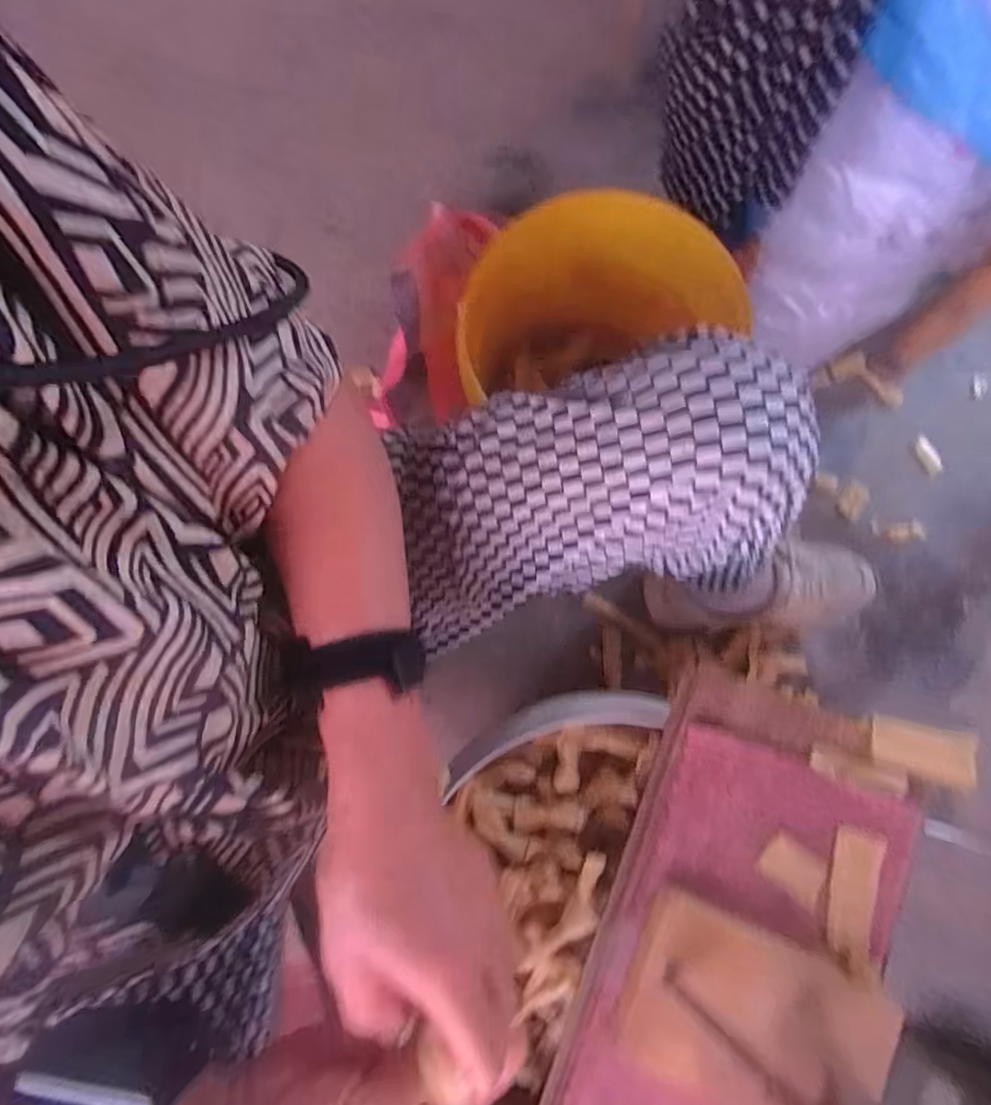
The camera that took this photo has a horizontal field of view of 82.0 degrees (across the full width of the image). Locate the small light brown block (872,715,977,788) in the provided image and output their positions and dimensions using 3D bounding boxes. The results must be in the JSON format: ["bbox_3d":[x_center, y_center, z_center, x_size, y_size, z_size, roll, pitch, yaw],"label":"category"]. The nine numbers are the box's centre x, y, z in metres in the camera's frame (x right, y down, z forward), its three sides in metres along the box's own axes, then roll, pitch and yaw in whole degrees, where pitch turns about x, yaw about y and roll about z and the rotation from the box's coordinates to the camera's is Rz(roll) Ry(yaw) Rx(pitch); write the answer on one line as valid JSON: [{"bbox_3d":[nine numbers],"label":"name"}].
[{"bbox_3d":[0.271,0.126,0.361,0.069,0.008,0.032,10,79,3],"label":"small light brown block"}]

